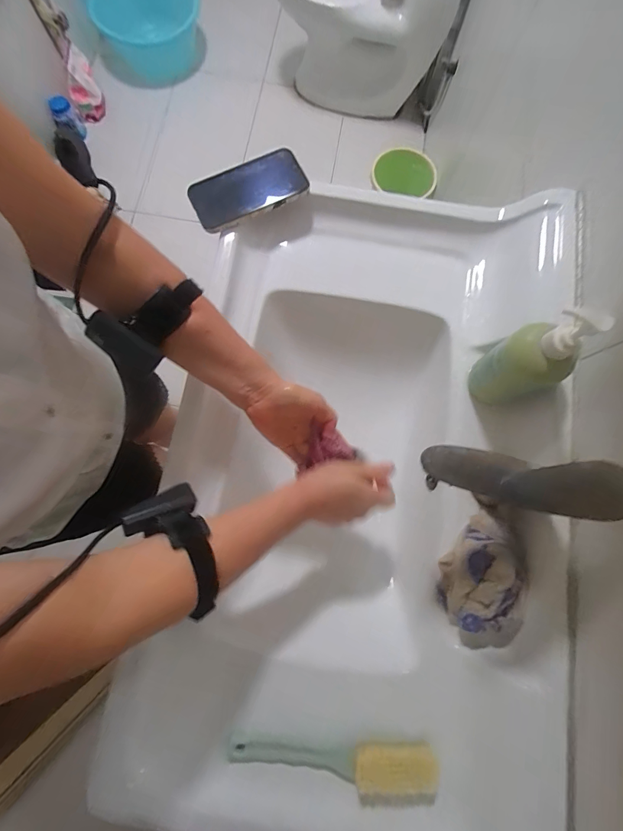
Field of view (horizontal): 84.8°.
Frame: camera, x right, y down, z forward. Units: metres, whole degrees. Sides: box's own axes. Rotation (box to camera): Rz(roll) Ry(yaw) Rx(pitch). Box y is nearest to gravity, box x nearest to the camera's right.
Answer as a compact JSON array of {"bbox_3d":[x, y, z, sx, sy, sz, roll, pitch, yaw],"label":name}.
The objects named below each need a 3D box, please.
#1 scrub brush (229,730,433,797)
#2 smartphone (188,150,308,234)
[{"bbox_3d":[0.021,0.384,0.375,0.228,0.032,0.043,2,80,0],"label":"scrub brush"},{"bbox_3d":[-0.091,-0.325,0.487,0.161,0.016,0.086,-23,81,-4],"label":"smartphone"}]

